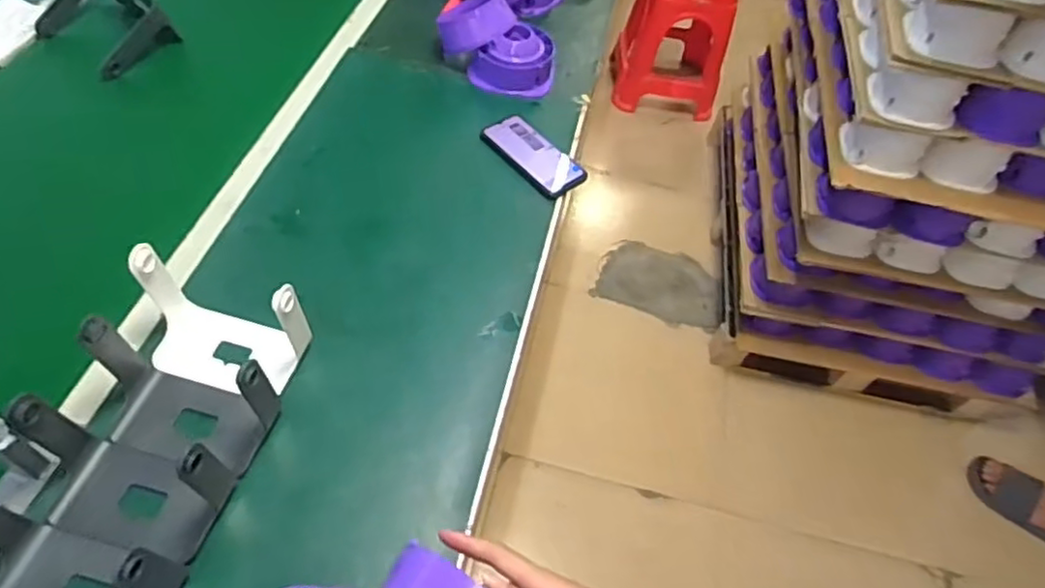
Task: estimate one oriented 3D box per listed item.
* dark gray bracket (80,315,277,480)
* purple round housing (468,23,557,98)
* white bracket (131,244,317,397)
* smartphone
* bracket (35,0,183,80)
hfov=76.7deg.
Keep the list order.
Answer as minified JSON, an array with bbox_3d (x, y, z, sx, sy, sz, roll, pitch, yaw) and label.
[{"bbox_3d":[-0.327,0.095,0.623,0.168,0.122,0.079,15,53,3],"label":"dark gray bracket"},{"bbox_3d":[-0.014,-0.368,1.049,0.135,0.062,0.116,7,53,-3],"label":"purple round housing"},{"bbox_3d":[-0.311,0.025,0.673,0.175,0.123,0.087,14,53,2],"label":"white bracket"},{"bbox_3d":[0.014,-0.203,0.962,0.090,0.010,0.165,-30,65,-33],"label":"smartphone"},{"bbox_3d":[-0.640,-0.428,1.015,0.154,0.077,0.146,31,56,14],"label":"bracket"}]

